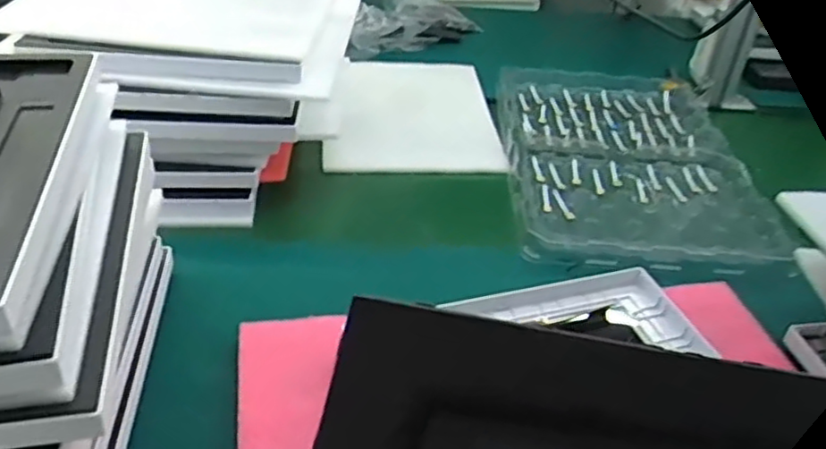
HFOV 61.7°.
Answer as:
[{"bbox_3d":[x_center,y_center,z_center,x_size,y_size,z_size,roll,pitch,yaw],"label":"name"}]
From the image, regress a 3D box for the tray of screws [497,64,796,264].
[{"bbox_3d":[0.287,-0.102,0.968,0.319,0.040,0.510,6,37,1],"label":"tray of screws"}]

